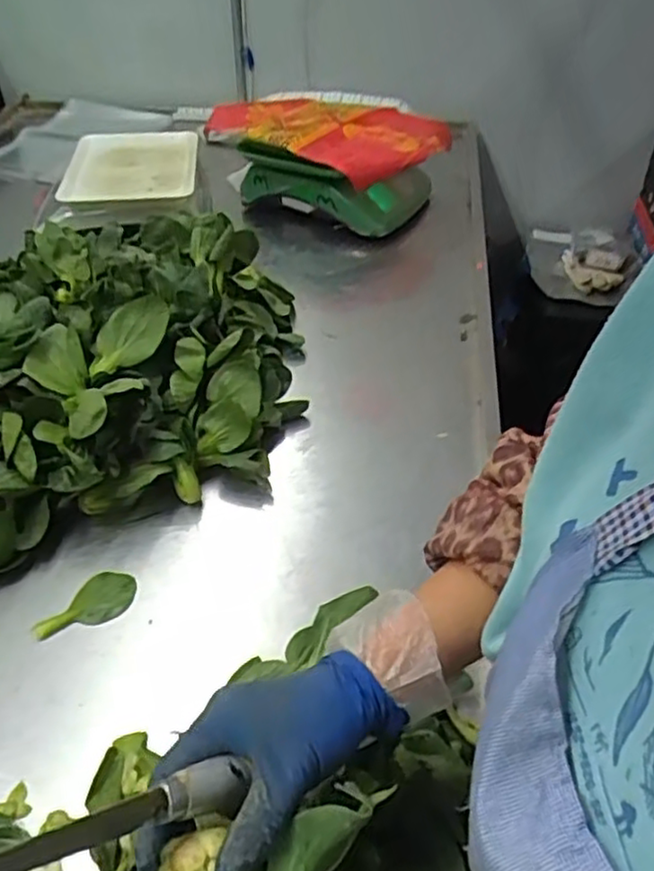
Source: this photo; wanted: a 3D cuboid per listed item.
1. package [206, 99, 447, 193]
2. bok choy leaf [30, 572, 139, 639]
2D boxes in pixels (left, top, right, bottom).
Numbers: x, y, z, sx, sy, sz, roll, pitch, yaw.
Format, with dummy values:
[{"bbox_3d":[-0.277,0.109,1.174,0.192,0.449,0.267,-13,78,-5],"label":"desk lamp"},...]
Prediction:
[{"bbox_3d":[0.003,-0.549,1.202,0.306,0.051,0.367,-35,49,-29],"label":"package"},{"bbox_3d":[-0.214,0.150,0.598,0.090,0.005,0.044,-22,47,-25],"label":"bok choy leaf"}]

